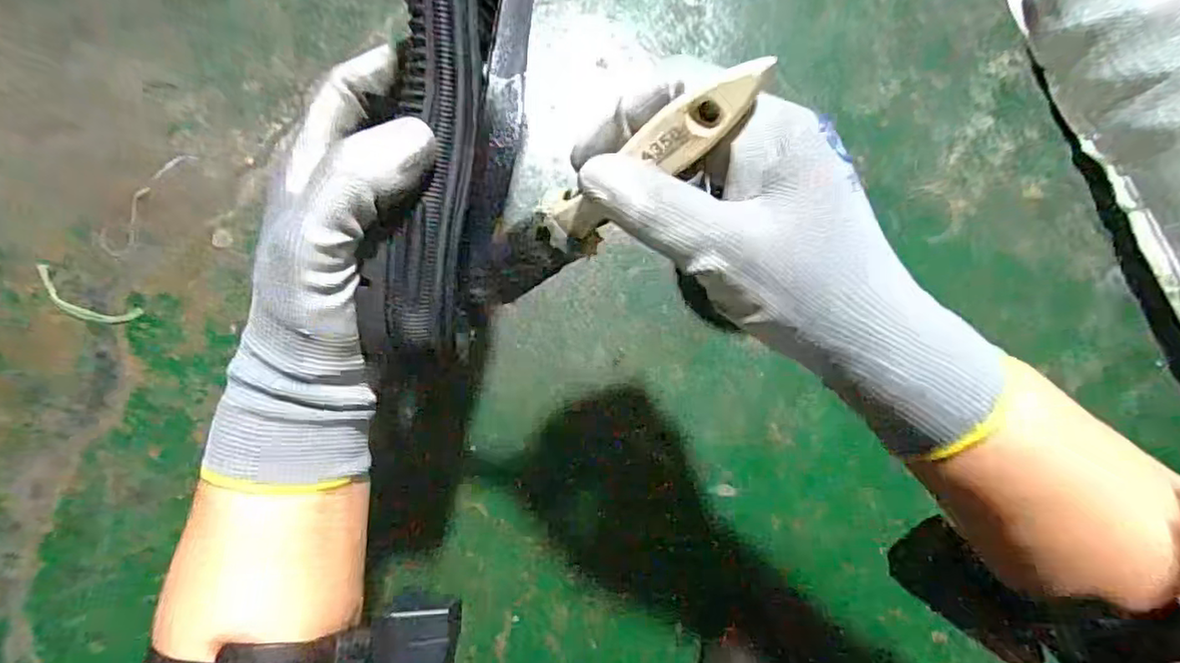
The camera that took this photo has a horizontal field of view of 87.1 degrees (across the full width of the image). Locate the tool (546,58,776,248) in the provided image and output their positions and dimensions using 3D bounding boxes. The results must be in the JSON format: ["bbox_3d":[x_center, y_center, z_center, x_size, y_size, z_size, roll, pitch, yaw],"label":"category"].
[{"bbox_3d":[0.022,-0.059,0.216,0.014,0.099,0.018,-31,90,-49],"label":"tool"}]

